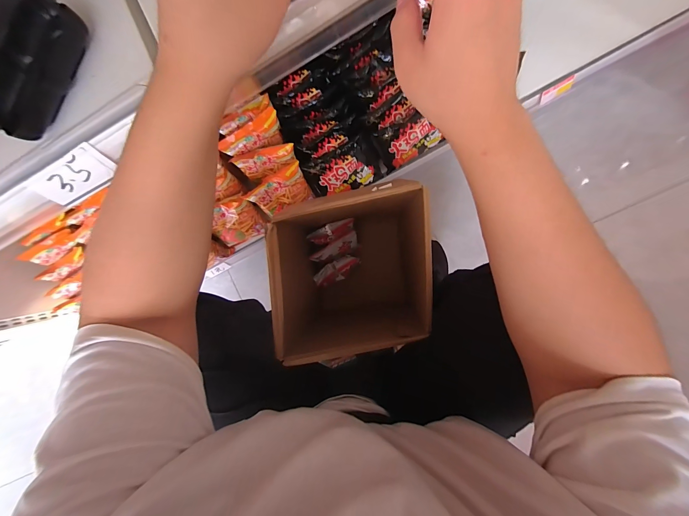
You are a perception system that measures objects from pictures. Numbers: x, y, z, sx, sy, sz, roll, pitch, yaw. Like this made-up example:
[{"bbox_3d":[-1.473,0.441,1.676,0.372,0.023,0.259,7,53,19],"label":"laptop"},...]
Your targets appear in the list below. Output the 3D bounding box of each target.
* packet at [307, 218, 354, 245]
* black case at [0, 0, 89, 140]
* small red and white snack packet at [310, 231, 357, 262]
[{"bbox_3d":[-0.031,-0.067,0.750,0.117,0.032,0.042,-25,88,9],"label":"packet"},{"bbox_3d":[-0.259,-0.157,0.243,0.053,0.025,0.108,27,96,7],"label":"black case"},{"bbox_3d":[-0.026,-0.024,0.749,0.127,0.035,0.050,-26,88,-8],"label":"small red and white snack packet"}]

